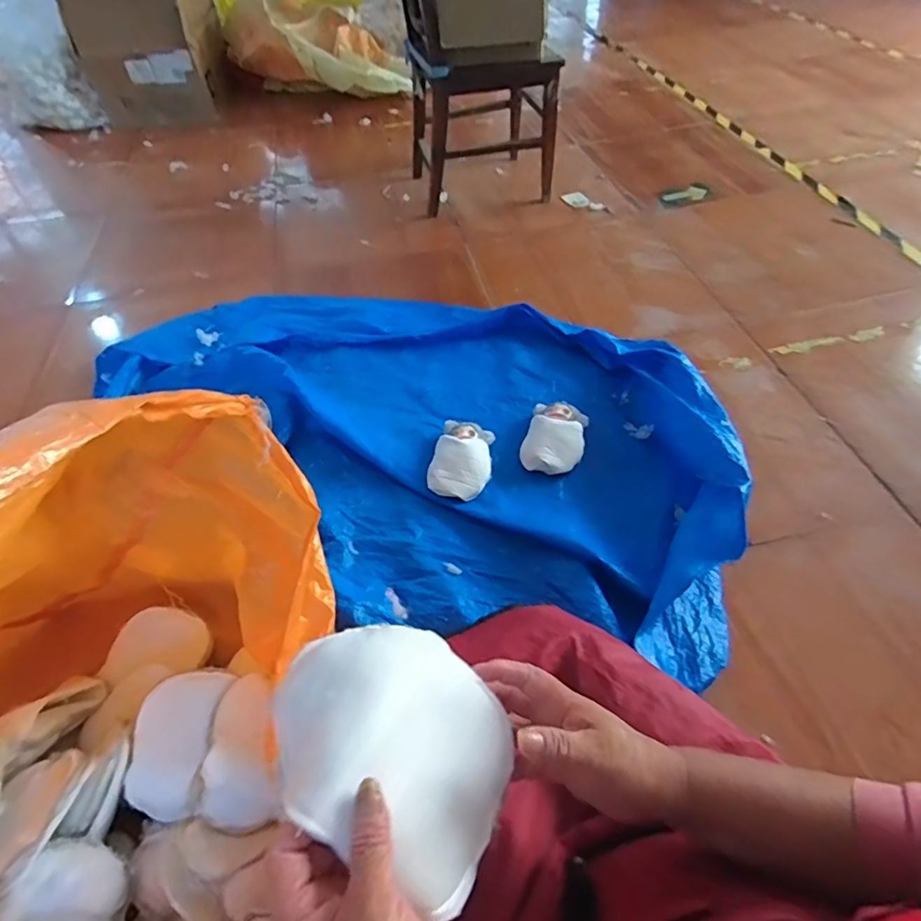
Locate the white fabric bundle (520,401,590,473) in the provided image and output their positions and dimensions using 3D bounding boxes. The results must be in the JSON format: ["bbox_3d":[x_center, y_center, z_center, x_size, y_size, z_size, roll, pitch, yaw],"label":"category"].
[{"bbox_3d":[0.203,-0.048,1.126,0.121,0.047,0.168,15,55,12],"label":"white fabric bundle"}]

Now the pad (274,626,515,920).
[{"bbox_3d":[-0.039,0.189,0.351,0.167,0.034,0.133,42,42,-9],"label":"pad"}]

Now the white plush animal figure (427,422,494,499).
[{"bbox_3d":[0.007,-0.005,1.106,0.121,0.051,0.186,11,55,9],"label":"white plush animal figure"}]

